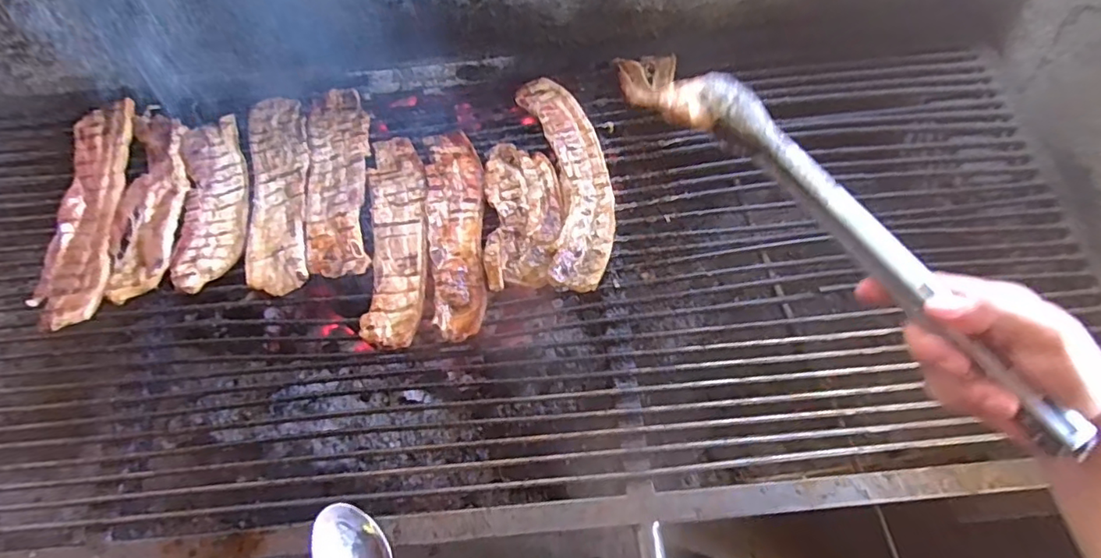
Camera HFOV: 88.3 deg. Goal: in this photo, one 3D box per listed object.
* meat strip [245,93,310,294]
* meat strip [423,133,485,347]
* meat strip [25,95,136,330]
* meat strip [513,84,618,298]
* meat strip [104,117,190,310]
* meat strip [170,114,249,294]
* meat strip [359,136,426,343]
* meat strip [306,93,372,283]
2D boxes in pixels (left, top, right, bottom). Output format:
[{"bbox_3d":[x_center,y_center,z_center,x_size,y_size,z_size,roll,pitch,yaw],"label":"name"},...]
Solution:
[{"bbox_3d":[-0.322,-0.106,0.670,0.070,0.008,0.271,-12,65,-5],"label":"meat strip"},{"bbox_3d":[-0.107,-0.058,0.637,0.065,0.012,0.264,-6,65,-2],"label":"meat strip"},{"bbox_3d":[-0.540,-0.086,0.664,0.074,0.013,0.294,-6,65,-2],"label":"meat strip"},{"bbox_3d":[0.022,-0.122,0.662,0.087,0.013,0.287,-11,65,-4],"label":"meat strip"},{"bbox_3d":[-0.469,-0.095,0.667,0.074,0.018,0.254,-8,65,-2],"label":"meat strip"},{"bbox_3d":[-0.396,-0.093,0.661,0.076,0.011,0.224,-10,65,-4],"label":"meat strip"},{"bbox_3d":[-0.174,-0.053,0.644,0.067,0.012,0.266,-5,65,-1],"label":"meat strip"},{"bbox_3d":[-0.253,-0.120,0.674,0.074,0.009,0.261,-10,65,-3],"label":"meat strip"}]

